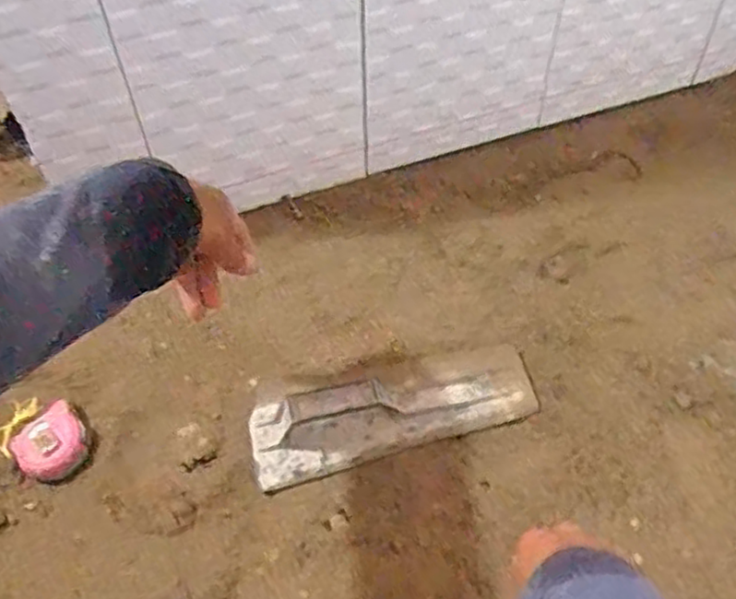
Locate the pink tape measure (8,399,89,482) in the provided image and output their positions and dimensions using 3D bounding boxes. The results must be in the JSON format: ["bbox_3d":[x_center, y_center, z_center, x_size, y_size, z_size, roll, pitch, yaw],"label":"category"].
[{"bbox_3d":[-0.312,0.143,0.714,0.060,0.031,0.068,37,62,26],"label":"pink tape measure"}]

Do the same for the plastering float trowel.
[{"bbox_3d":[0.026,0.101,0.719,0.291,0.059,0.085,-15,53,-9],"label":"plastering float trowel"}]

